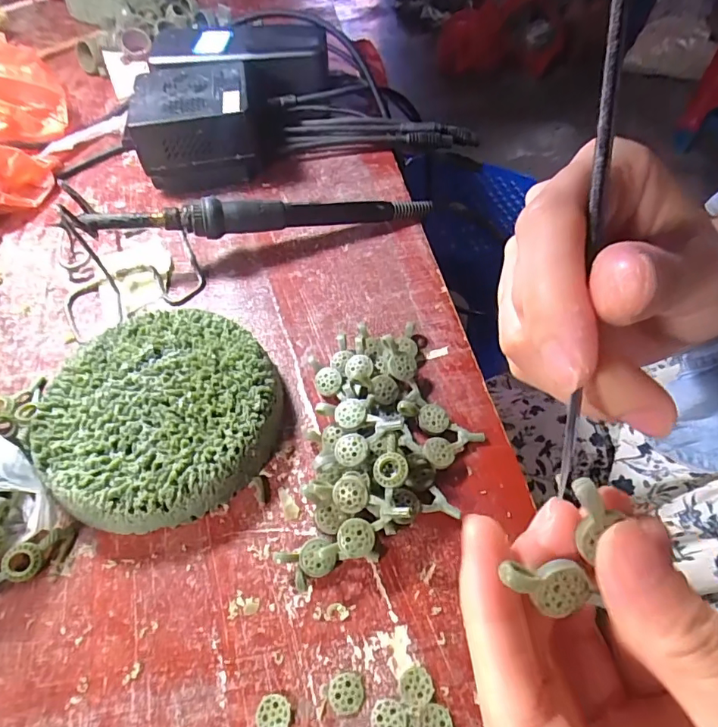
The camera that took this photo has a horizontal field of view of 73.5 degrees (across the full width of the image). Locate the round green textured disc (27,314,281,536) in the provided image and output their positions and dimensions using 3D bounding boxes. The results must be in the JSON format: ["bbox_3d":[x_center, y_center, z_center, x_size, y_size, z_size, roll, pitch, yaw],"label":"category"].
[{"bbox_3d":[-0.089,0.021,0.218,0.098,0.025,0.099,0,56,0],"label":"round green textured disc"}]

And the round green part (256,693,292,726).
[{"bbox_3d":[-0.029,0.117,0.160,0.011,0.004,0.011,0,56,0],"label":"round green part"}]

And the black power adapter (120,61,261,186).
[{"bbox_3d":[-0.111,-0.168,0.338,0.080,0.052,0.075,-4,56,-2],"label":"black power adapter"}]

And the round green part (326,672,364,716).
[{"bbox_3d":[-0.005,0.112,0.163,0.012,0.004,0.012,0,53,1],"label":"round green part"}]

